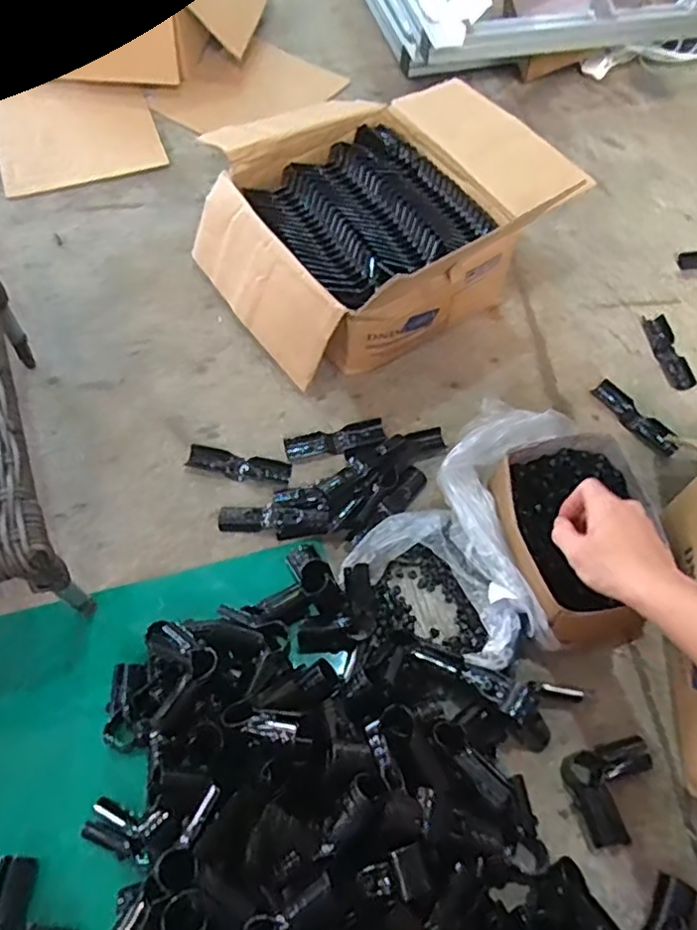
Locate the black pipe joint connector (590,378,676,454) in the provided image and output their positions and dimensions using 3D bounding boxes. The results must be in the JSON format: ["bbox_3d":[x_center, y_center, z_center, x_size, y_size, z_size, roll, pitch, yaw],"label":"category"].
[{"bbox_3d":[0.384,-0.065,0.862,0.035,0.014,0.128,-33,67,-19],"label":"black pipe joint connector"}]

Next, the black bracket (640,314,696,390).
[{"bbox_3d":[0.455,-0.160,0.915,0.036,0.011,0.125,-7,61,-6],"label":"black bracket"}]

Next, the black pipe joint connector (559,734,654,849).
[{"bbox_3d":[0.259,0.311,0.622,0.083,0.034,0.079,-16,62,-11],"label":"black pipe joint connector"}]

